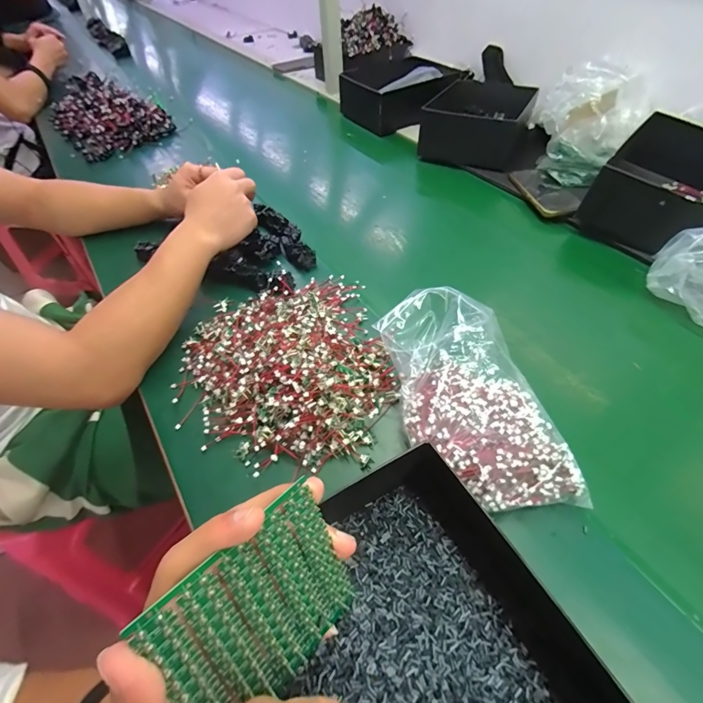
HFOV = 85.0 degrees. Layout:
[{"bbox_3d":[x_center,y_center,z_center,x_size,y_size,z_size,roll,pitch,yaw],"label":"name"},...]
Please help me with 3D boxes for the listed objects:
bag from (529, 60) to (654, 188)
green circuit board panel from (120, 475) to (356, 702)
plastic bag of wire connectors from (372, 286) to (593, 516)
[{"bbox_3d":[0.440,-0.432,0.725,0.192,0.129,0.210,20,54,19],"label":"bag"},{"bbox_3d":[-0.039,0.118,0.175,0.004,0.081,0.085,2,28,47],"label":"green circuit board panel"},{"bbox_3d":[0.113,0.040,0.371,0.133,0.076,0.219,-13,51,-8],"label":"plastic bag of wire connectors"}]

